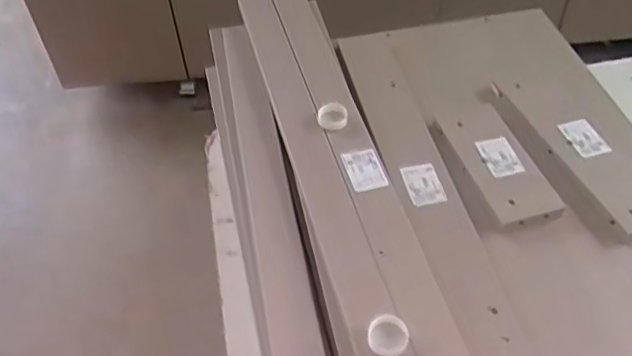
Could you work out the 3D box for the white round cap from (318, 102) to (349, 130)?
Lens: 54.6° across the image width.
[{"bbox_3d":[0.020,-0.077,0.765,0.037,0.006,0.034,-3,84,8],"label":"white round cap"}]

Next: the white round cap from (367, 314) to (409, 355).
[{"bbox_3d":[0.067,0.148,0.571,0.036,0.017,0.034,-1,49,2],"label":"white round cap"}]

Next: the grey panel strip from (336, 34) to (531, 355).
[{"bbox_3d":[0.123,-0.004,0.726,0.079,0.025,0.599,-10,49,-6],"label":"grey panel strip"}]

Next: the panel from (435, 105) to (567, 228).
[{"bbox_3d":[0.218,-0.020,0.731,0.079,0.019,0.177,-15,50,-10],"label":"panel"}]

